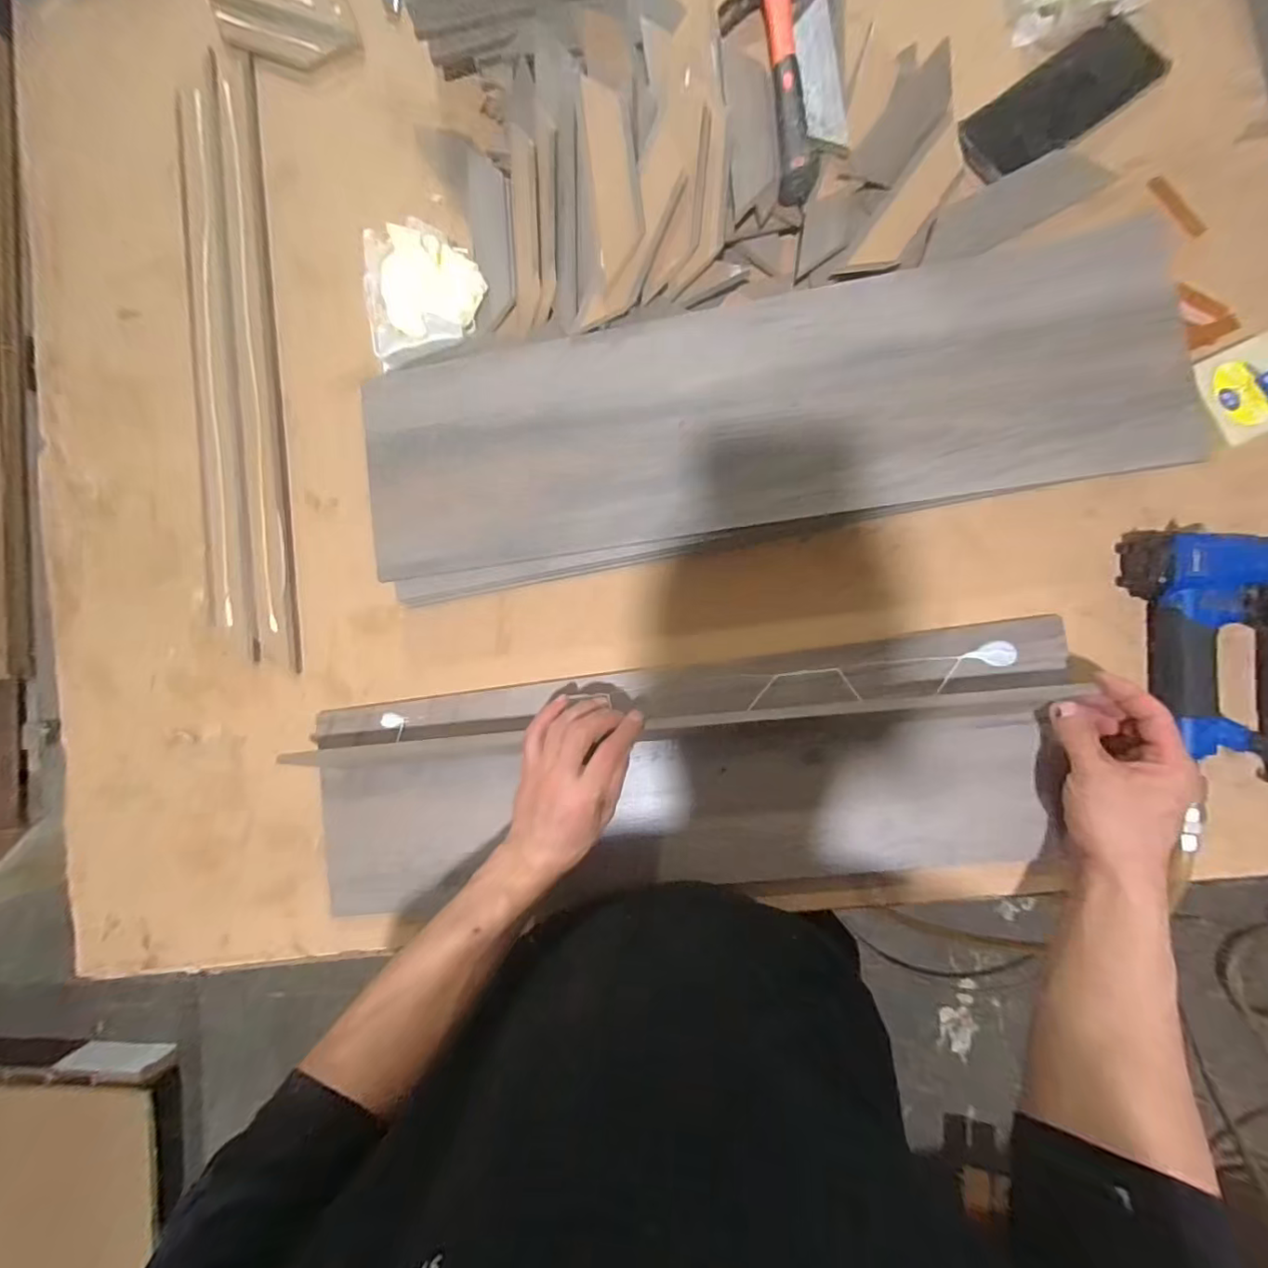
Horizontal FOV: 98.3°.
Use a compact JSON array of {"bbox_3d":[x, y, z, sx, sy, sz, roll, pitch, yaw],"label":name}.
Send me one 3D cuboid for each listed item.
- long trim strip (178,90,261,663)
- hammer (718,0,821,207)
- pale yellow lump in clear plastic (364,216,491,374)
[{"bbox_3d":[-0.443,-0.274,0.576,0.049,0.007,0.584,-7,87,7],"label":"long trim strip"},{"bbox_3d":[0.132,-0.492,0.482,0.097,0.034,0.254,-3,77,8],"label":"hammer"},{"bbox_3d":[-0.207,-0.332,0.524,0.116,0.052,0.107,0,88,7],"label":"pale yellow lump in clear plastic"}]

